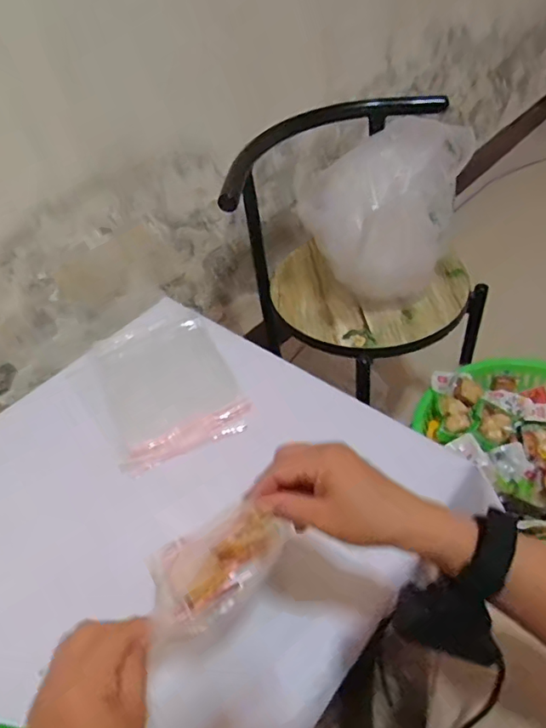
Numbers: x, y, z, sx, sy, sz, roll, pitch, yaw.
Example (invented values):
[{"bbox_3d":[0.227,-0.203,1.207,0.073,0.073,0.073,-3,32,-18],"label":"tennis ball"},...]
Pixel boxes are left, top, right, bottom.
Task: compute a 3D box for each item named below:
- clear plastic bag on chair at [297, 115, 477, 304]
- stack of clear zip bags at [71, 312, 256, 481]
[{"bbox_3d":[0.186,-0.237,0.877,0.230,0.289,0.156,-31,50,-21],"label":"clear plastic bag on chair"},{"bbox_3d":[-0.168,0.023,0.775,0.207,0.007,0.277,-27,49,-18],"label":"stack of clear zip bags"}]

